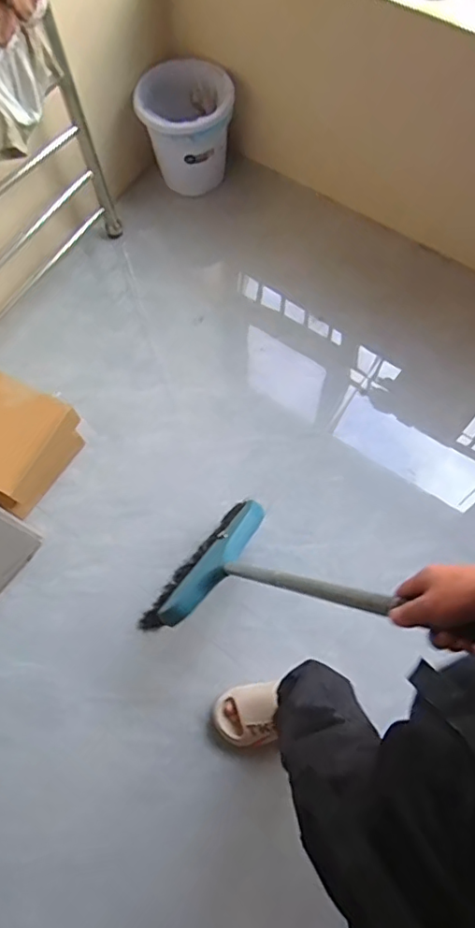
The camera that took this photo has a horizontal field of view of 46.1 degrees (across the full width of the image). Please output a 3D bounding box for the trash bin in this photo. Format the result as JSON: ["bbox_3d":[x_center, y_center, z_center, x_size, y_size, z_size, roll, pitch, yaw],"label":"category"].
[{"bbox_3d":[-0.141,-0.962,1.652,0.271,0.322,0.236,-6,68,0],"label":"trash bin"}]

